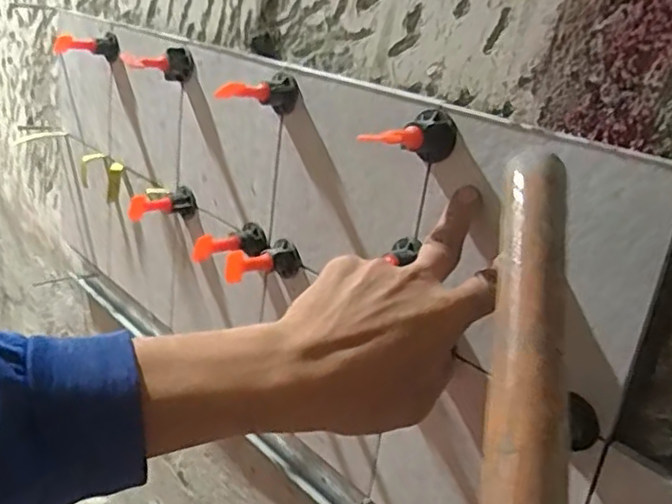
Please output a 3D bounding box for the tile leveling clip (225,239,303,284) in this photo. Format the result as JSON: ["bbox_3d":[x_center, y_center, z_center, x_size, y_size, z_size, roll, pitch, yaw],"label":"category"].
[{"bbox_3d":[-0.055,0.009,0.512,0.031,0.022,0.063,23,26,36],"label":"tile leveling clip"}]

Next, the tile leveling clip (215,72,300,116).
[{"bbox_3d":[-0.060,-0.118,0.488,0.060,0.028,0.023,-2,23,-25],"label":"tile leveling clip"}]

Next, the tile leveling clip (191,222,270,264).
[{"bbox_3d":[-0.090,-0.008,0.548,0.062,0.027,0.025,-3,23,-25],"label":"tile leveling clip"}]

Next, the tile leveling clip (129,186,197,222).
[{"bbox_3d":[-0.165,-0.046,0.625,0.060,0.028,0.026,1,22,-18],"label":"tile leveling clip"}]

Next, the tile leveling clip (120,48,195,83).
[{"bbox_3d":[-0.158,-0.167,0.585,0.060,0.028,0.022,-4,24,-28],"label":"tile leveling clip"}]

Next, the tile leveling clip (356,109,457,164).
[{"bbox_3d":[0.041,-0.066,0.382,0.059,0.029,0.026,-10,27,-38],"label":"tile leveling clip"}]

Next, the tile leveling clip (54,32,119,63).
[{"bbox_3d":[-0.264,-0.219,0.696,0.065,0.026,0.028,1,22,-17],"label":"tile leveling clip"}]

